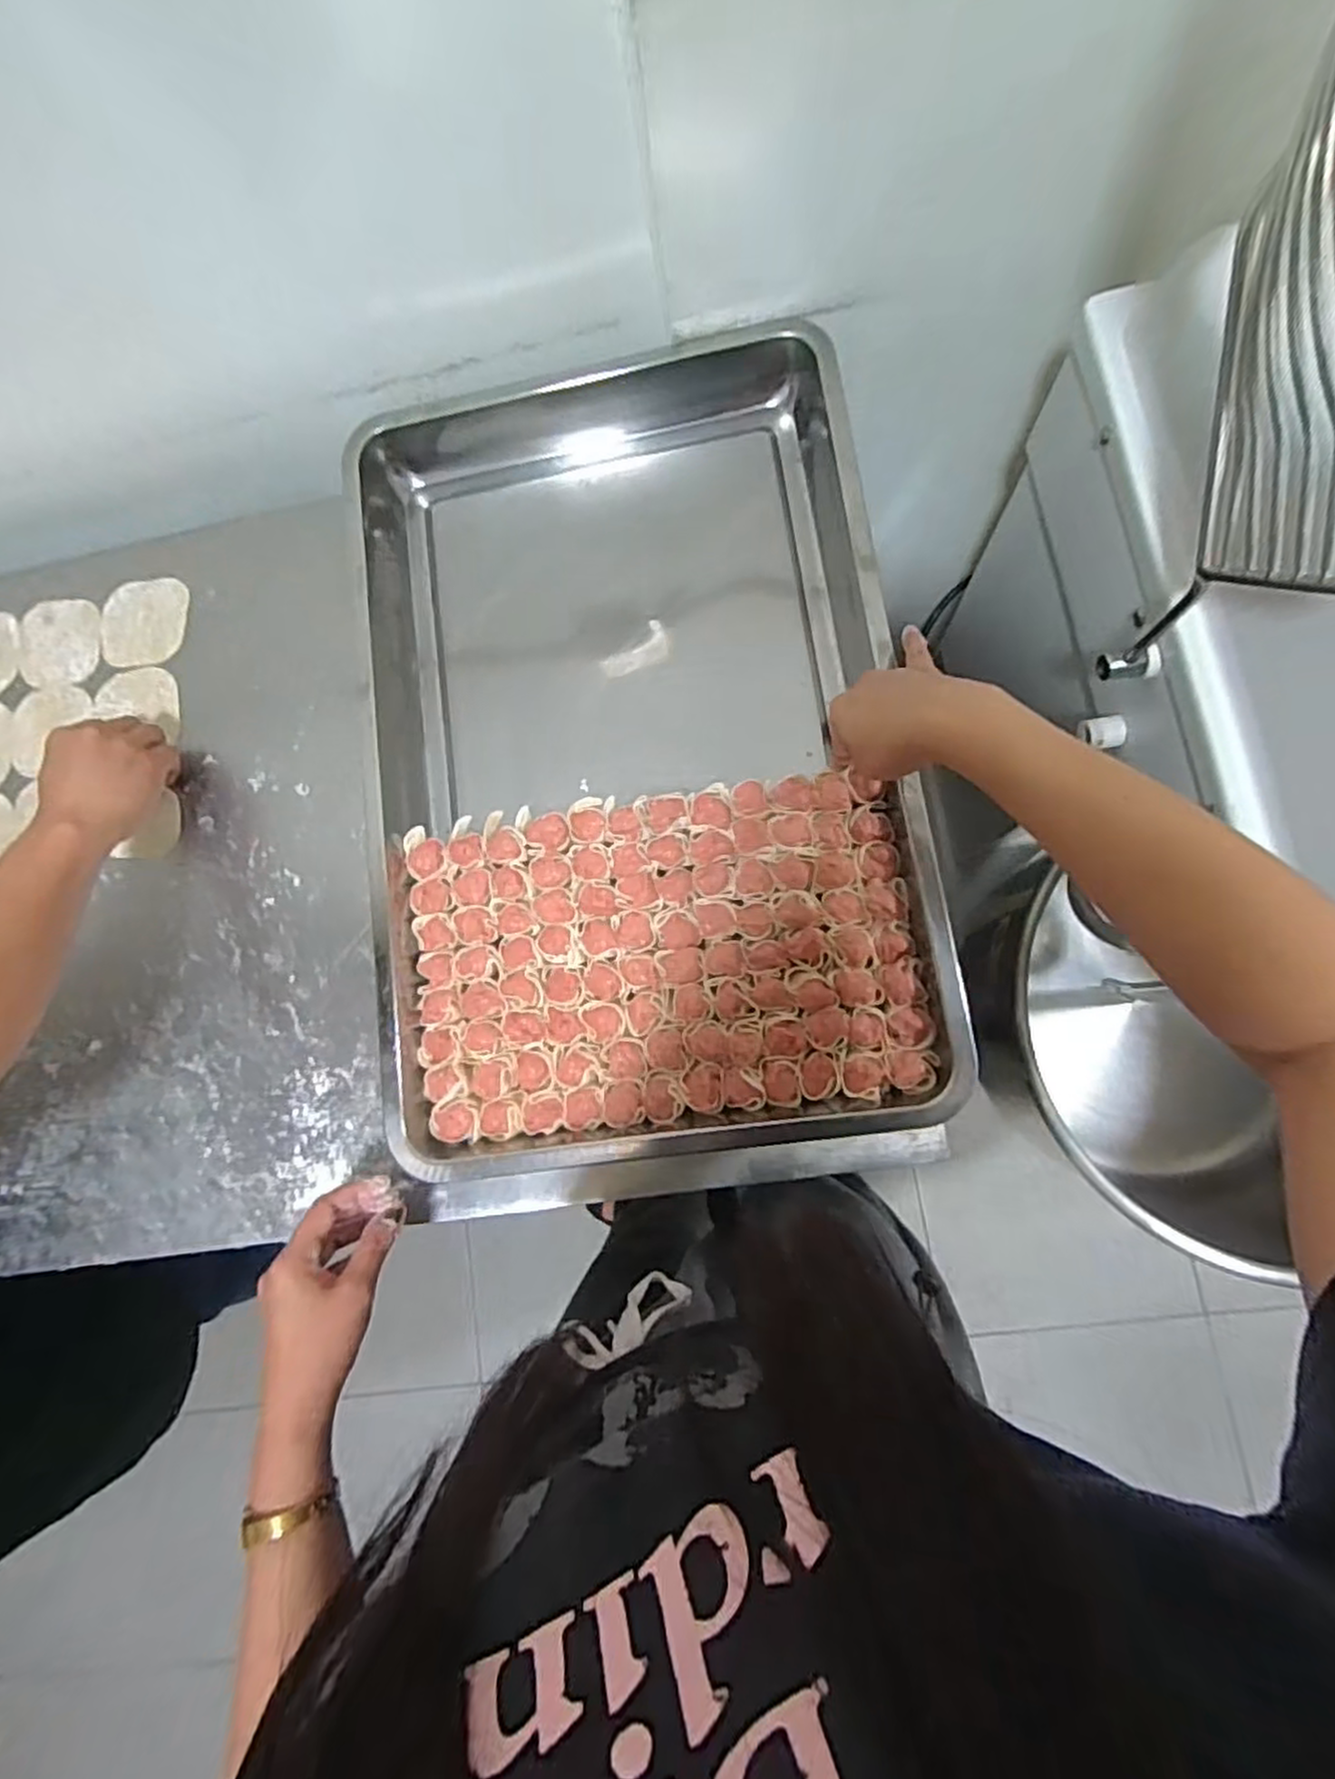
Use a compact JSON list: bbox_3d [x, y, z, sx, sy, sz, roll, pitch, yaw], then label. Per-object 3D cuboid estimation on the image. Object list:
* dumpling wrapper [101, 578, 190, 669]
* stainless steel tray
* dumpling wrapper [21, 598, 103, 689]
[{"bbox_3d":[-0.462,-0.235,0.643,0.077,0.005,0.083,-1,82,6],"label":"dumpling wrapper"},{"bbox_3d":[-0.028,-0.113,0.549,0.386,0.078,0.626,-9,81,4],"label":"stainless steel tray"},{"bbox_3d":[-0.543,-0.223,0.649,0.085,0.004,0.085,-1,82,6],"label":"dumpling wrapper"}]

